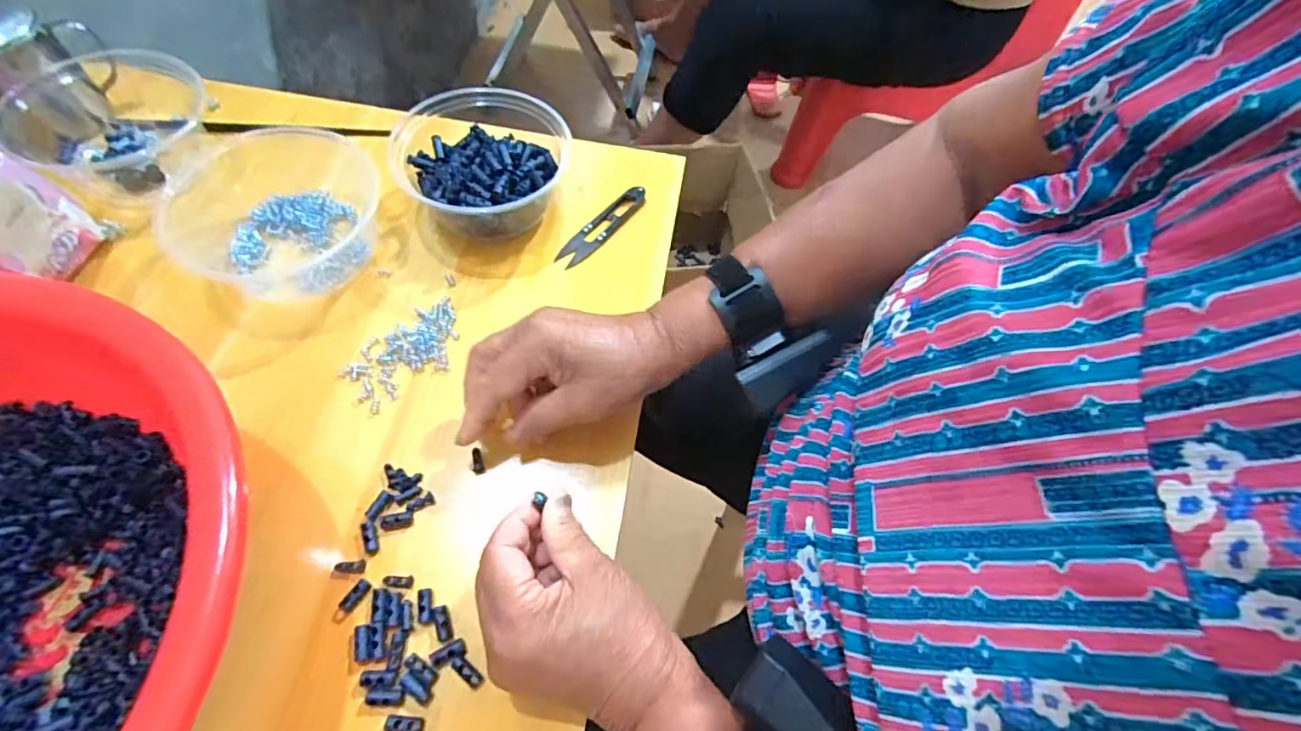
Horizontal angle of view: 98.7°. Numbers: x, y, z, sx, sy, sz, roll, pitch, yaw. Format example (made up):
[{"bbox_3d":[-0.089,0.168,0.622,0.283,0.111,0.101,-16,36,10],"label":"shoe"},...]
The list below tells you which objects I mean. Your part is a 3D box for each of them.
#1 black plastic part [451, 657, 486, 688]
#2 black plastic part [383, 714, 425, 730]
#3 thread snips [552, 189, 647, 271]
[{"bbox_3d":[-0.100,0.169,0.307,0.019,0.004,0.008,34,63,14],"label":"black plastic part"},{"bbox_3d":[-0.129,0.189,0.293,0.019,0.004,0.008,7,59,0],"label":"black plastic part"},{"bbox_3d":[-0.040,-0.119,0.471,0.023,0.009,0.102,33,63,14],"label":"thread snips"}]

